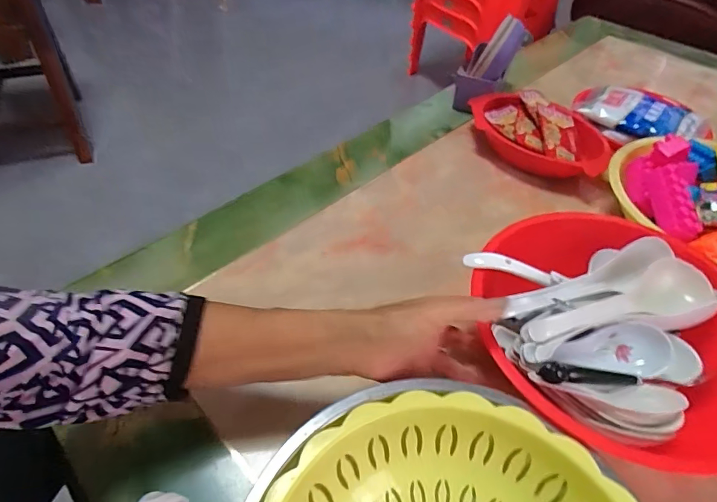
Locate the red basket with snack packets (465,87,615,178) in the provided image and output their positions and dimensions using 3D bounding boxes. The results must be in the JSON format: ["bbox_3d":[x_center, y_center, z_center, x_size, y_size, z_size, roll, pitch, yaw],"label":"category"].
[{"bbox_3d":[0.258,-0.171,0.654,0.213,0.059,0.133,31,52,24],"label":"red basket with snack packets"}]

